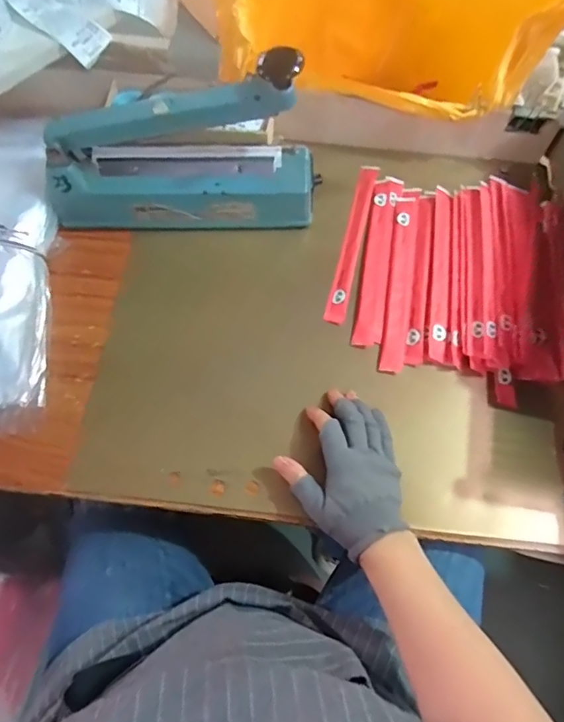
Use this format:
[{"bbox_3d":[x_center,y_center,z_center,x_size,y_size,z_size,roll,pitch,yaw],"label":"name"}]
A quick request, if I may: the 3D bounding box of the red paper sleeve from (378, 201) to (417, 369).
[{"bbox_3d":[0.140,-0.100,0.587,0.026,0.008,0.240,10,68,2],"label":"red paper sleeve"}]

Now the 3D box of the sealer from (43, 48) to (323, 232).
[{"bbox_3d":[-0.109,-0.230,0.548,0.303,0.184,0.077,0,68,-2],"label":"sealer"}]

